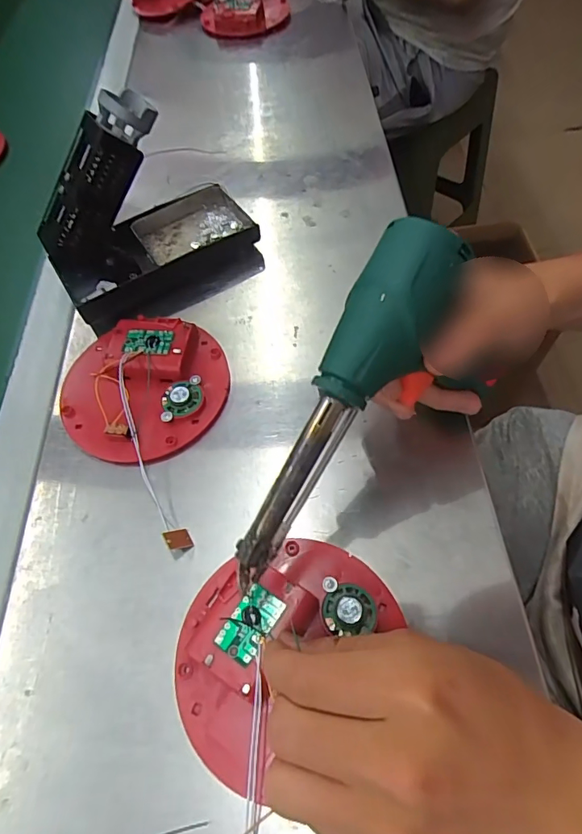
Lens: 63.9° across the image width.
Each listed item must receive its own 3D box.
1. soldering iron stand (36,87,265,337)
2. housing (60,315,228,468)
[{"bbox_3d":[-0.114,-0.167,0.357,0.155,0.122,0.085,-30,62,-12],"label":"soldering iron stand"},{"bbox_3d":[-0.108,-0.026,0.338,0.118,0.026,0.118,-2,60,3],"label":"housing"}]

